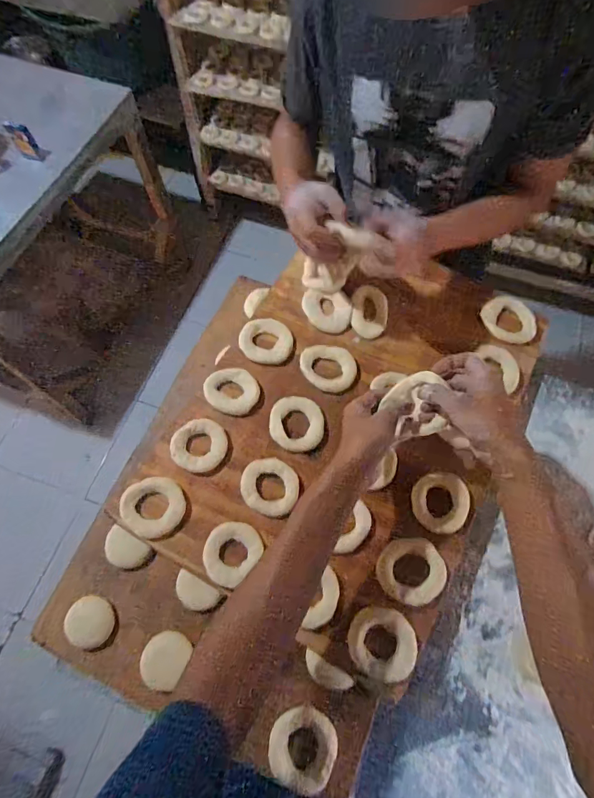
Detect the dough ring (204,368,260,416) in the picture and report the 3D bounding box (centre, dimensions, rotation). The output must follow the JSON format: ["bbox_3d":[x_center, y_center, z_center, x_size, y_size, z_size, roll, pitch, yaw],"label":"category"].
[{"bbox_3d":[-0.096,-0.012,0.625,0.077,0.012,0.068,5,67,3],"label":"dough ring"}]

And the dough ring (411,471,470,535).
[{"bbox_3d":[0.188,0.135,0.559,0.073,0.012,0.076,0,67,1],"label":"dough ring"}]

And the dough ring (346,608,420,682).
[{"bbox_3d":[0.101,0.289,0.506,0.078,0.013,0.075,0,67,1],"label":"dough ring"}]

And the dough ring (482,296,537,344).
[{"bbox_3d":[0.334,-0.125,0.671,0.075,0.012,0.090,-26,69,-10],"label":"dough ring"}]

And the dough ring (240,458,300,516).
[{"bbox_3d":[-0.037,0.116,0.573,0.072,0.021,0.071,0,67,1],"label":"dough ring"}]

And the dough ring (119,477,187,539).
[{"bbox_3d":[-0.184,0.139,0.551,0.074,0.023,0.072,-24,69,-9],"label":"dough ring"}]

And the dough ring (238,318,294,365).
[{"bbox_3d":[-0.048,-0.089,0.661,0.081,0.015,0.070,3,67,2],"label":"dough ring"}]

